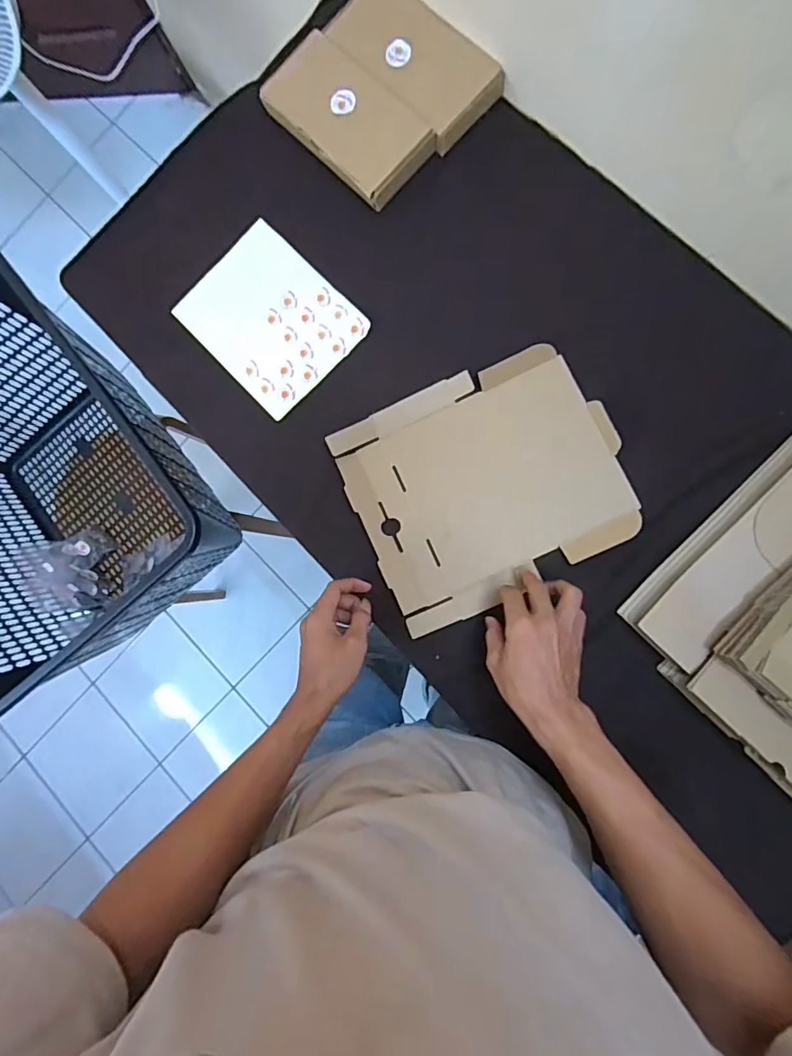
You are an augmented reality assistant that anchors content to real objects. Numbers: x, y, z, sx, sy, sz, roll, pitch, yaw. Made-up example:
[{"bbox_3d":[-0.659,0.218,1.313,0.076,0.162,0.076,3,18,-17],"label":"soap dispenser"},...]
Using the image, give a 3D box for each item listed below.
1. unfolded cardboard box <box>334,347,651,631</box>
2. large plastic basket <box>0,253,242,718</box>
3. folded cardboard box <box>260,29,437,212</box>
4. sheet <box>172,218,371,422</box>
[{"bbox_3d":[0.100,-0.050,0.572,0.286,0.027,0.247,-25,83,6],"label":"unfolded cardboard box"},{"bbox_3d":[-0.561,-0.076,0.829,0.419,0.312,0.518,-37,82,4],"label":"large plastic basket"},{"bbox_3d":[-0.062,-0.488,0.602,0.107,0.030,0.208,-45,82,3],"label":"folded cardboard box"},{"bbox_3d":[-0.155,-0.257,0.621,0.162,0.011,0.200,-45,82,3],"label":"sheet"}]

